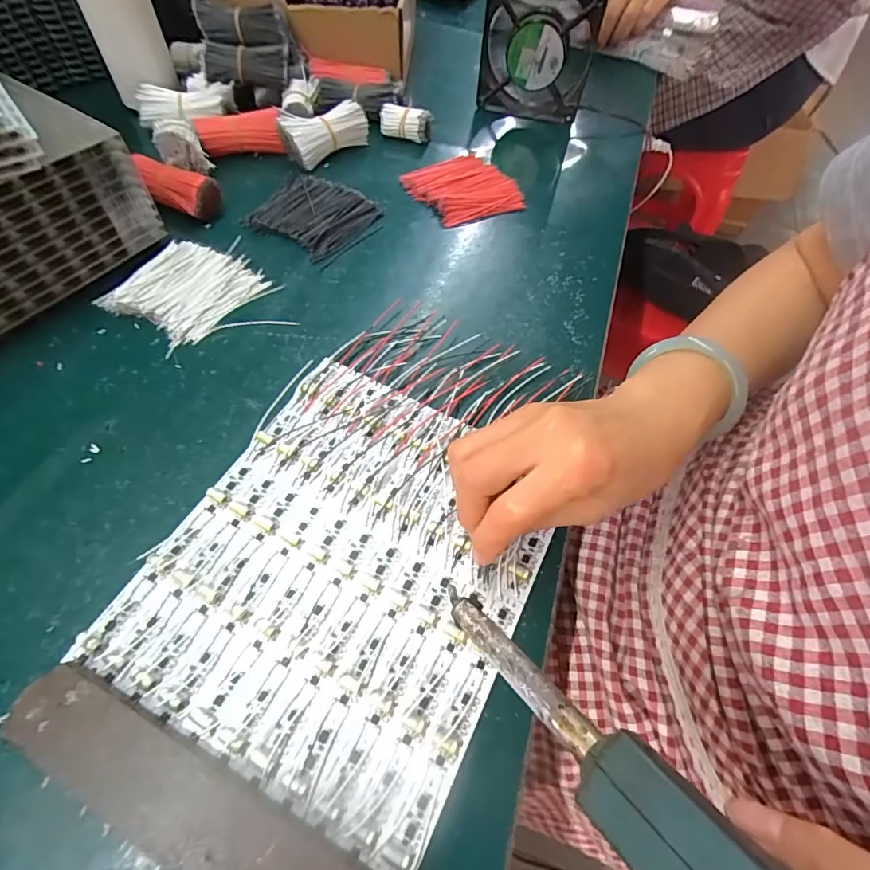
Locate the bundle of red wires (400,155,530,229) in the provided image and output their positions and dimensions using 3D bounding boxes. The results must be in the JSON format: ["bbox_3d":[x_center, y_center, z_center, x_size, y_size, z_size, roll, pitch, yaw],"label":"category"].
[{"bbox_3d":[0.027,-0.245,0.459,0.093,0.012,0.092,-24,62,-17],"label":"bundle of red wires"}]

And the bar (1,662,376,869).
[{"bbox_3d":[-0.097,0.163,0.196,0.196,0.017,0.036,26,60,12],"label":"bar"}]

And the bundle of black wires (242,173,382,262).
[{"bbox_3d":[-0.113,-0.209,0.432,0.101,0.009,0.094,32,61,16],"label":"bundle of black wires"}]

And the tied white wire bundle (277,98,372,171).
[{"bbox_3d":[-0.115,-0.313,0.476,0.084,0.037,0.046,-36,67,-23],"label":"tied white wire bundle"}]

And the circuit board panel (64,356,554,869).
[{"bbox_3d":[-0.047,0.067,0.267,0.191,0.007,0.218,24,60,11],"label":"circuit board panel"}]

